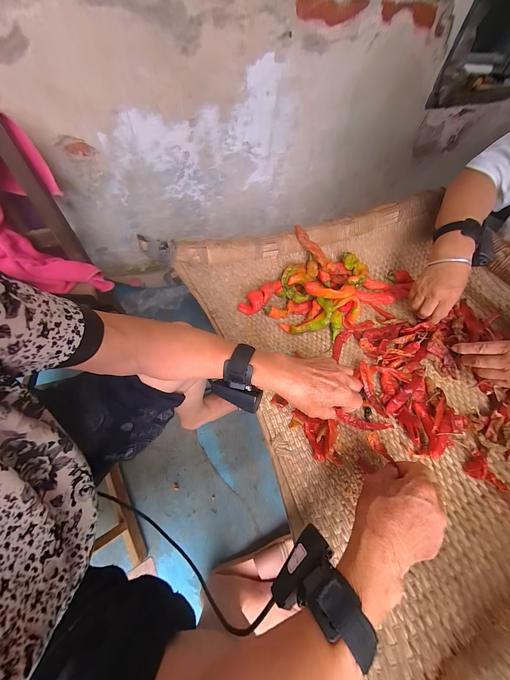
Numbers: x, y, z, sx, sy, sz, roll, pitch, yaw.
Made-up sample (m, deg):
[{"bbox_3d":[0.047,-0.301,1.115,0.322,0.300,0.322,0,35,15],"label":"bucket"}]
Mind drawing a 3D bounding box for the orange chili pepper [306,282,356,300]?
[{"bbox_3d":[0.145,-0.095,0.436,0.112,0.029,0.020,2,56,-18],"label":"orange chili pepper"}]

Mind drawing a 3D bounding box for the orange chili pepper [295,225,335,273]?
[{"bbox_3d":[0.119,-0.179,0.453,0.116,0.023,0.026,44,61,-13],"label":"orange chili pepper"}]

